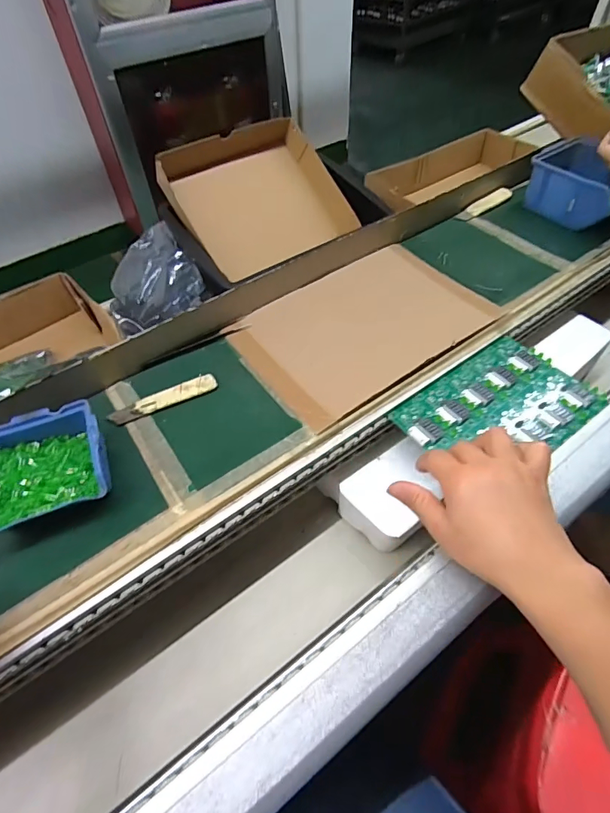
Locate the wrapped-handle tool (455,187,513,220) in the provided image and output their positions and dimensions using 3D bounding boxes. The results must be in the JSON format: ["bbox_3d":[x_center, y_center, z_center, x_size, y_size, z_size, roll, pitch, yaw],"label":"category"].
[{"bbox_3d":[0.270,-0.303,0.661,0.107,0.013,0.019,-31,57,-20],"label":"wrapped-handle tool"}]

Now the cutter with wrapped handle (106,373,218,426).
[{"bbox_3d":[-0.143,-0.008,0.451,0.109,0.009,0.025,-20,54,-13],"label":"cutter with wrapped handle"}]

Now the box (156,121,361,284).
[{"bbox_3d":[-0.055,-0.308,0.639,0.254,0.049,0.194,-32,86,-29],"label":"box"}]

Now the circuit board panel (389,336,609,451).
[{"bbox_3d":[0.197,0.000,0.443,0.183,0.014,0.125,-31,57,-21],"label":"circuit board panel"}]

